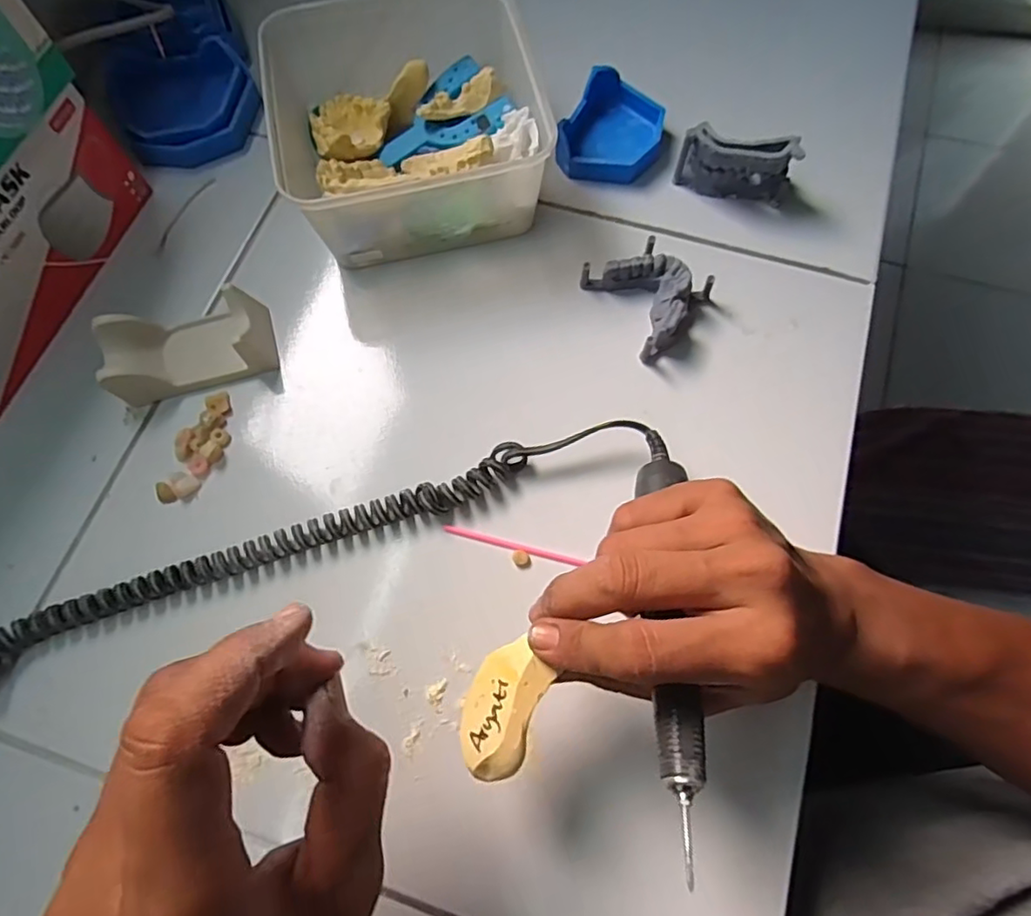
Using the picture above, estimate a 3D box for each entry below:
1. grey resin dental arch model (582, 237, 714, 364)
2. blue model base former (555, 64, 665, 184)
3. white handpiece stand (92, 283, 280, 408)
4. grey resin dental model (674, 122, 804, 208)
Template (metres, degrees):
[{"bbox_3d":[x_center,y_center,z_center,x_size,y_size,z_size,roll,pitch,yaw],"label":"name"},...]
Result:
[{"bbox_3d":[0.086,-0.103,0.374,0.060,0.025,0.067,-30,72,-10],"label":"grey resin dental arch model"},{"bbox_3d":[0.068,-0.227,0.422,0.066,0.029,0.083,16,71,7],"label":"blue model base former"},{"bbox_3d":[-0.198,-0.071,0.366,0.091,0.033,0.054,-17,70,-5],"label":"white handpiece stand"},{"bbox_3d":[0.145,-0.189,0.398,0.073,0.048,0.020,13,70,6],"label":"grey resin dental model"}]

